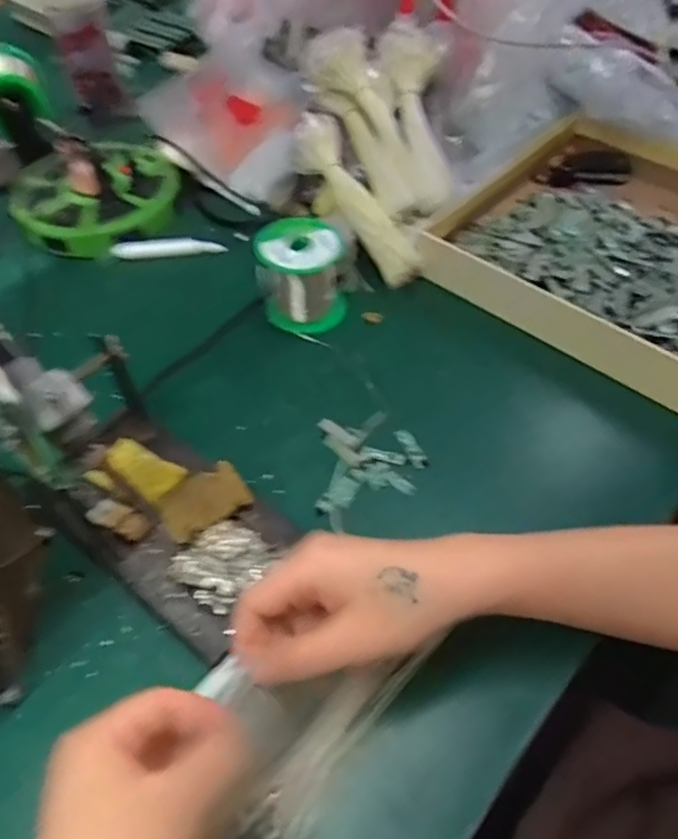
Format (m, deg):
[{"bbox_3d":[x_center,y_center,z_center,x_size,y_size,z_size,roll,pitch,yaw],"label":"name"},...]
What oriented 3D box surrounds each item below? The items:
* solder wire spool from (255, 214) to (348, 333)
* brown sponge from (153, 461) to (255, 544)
[{"bbox_3d":[-0.032,-0.127,0.542,0.073,0.073,0.061,-5,53,-3],"label":"solder wire spool"},{"bbox_3d":[-0.092,0.056,0.423,0.059,0.019,0.040,-30,58,-20],"label":"brown sponge"}]

